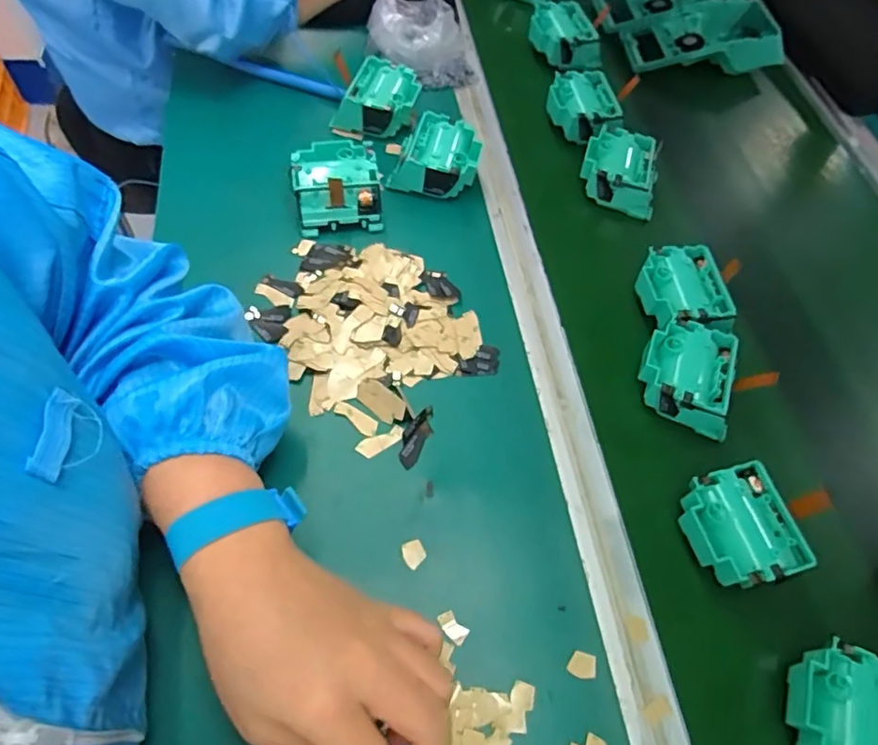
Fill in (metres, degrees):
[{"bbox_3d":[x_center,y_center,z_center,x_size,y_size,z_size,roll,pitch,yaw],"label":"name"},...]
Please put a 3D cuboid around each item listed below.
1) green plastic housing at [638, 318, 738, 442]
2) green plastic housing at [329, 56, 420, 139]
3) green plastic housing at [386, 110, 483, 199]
[{"bbox_3d":[0.194,0.004,0.456,0.068,0.049,0.077,13,63,11],"label":"green plastic housing"},{"bbox_3d":[-0.065,-0.273,0.577,0.083,0.035,0.083,-2,61,3],"label":"green plastic housing"},{"bbox_3d":[-0.003,-0.202,0.547,0.079,0.045,0.075,10,62,10],"label":"green plastic housing"}]

